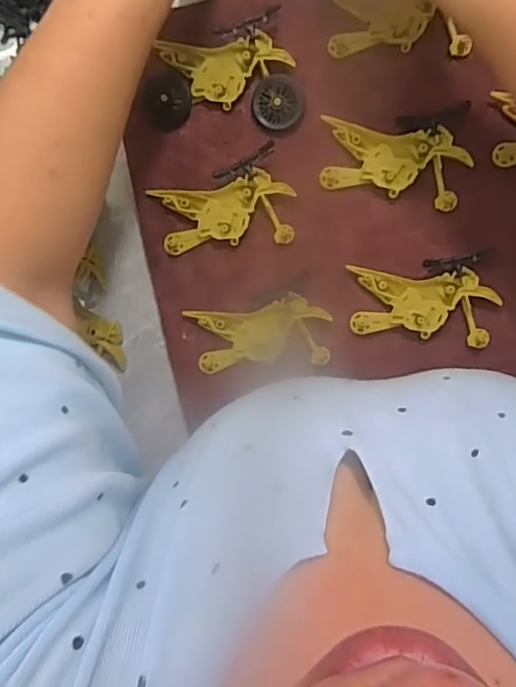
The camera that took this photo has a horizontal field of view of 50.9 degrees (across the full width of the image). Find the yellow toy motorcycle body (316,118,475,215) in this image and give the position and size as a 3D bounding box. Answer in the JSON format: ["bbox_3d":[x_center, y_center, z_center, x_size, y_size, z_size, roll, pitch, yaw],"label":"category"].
[{"bbox_3d":[0.097,-0.130,0.386,0.099,0.008,0.051,14,94,5],"label":"yellow toy motorcycle body"}]

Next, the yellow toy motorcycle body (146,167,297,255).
[{"bbox_3d":[-0.027,-0.098,0.404,0.103,0.009,0.050,-5,92,6],"label":"yellow toy motorcycle body"}]

